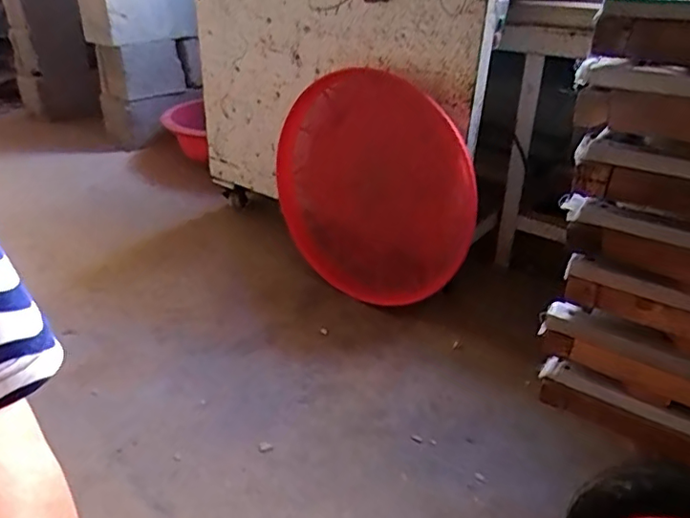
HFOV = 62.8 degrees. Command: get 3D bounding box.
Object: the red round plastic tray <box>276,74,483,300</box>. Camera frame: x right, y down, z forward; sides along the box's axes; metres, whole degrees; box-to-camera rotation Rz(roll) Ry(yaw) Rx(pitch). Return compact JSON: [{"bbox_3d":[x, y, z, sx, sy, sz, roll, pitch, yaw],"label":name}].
[{"bbox_3d":[0.034,-0.142,1.261,0.546,0.471,0.090,22,36,34],"label":"red round plastic tray"}]

